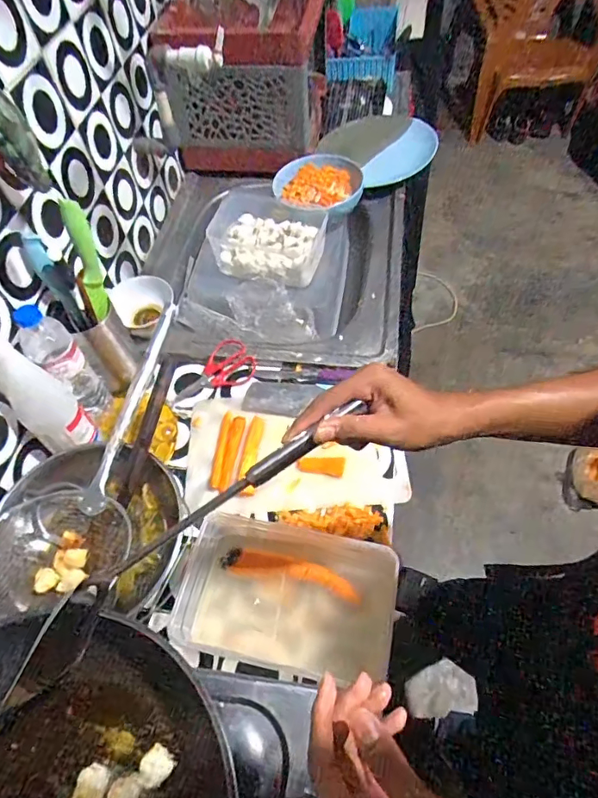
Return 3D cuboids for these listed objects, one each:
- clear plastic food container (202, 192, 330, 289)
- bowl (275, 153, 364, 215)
[{"bbox_3d":[-0.057,-0.299,0.902,0.198,0.082,0.153,7,58,9],"label":"clear plastic food container"},{"bbox_3d":[0.038,-0.429,0.974,0.163,0.048,0.179,-2,57,3],"label":"bowl"}]

